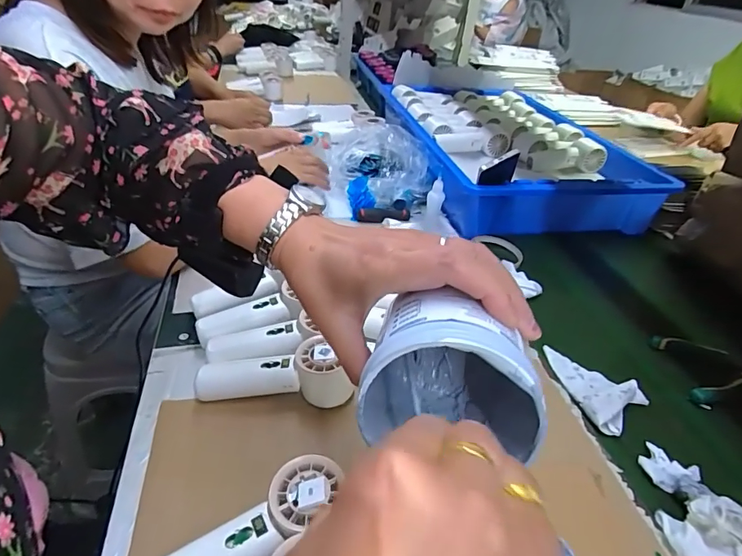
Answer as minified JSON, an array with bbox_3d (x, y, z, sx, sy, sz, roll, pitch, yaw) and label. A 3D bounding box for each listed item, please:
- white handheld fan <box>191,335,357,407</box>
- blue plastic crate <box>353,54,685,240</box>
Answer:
[{"bbox_3d":[-0.098,0.094,0.464,0.151,0.051,0.059,6,36,1],"label":"white handheld fan"},{"bbox_3d":[0.265,-0.303,0.997,0.409,0.131,0.639,-5,38,-15],"label":"blue plastic crate"}]

